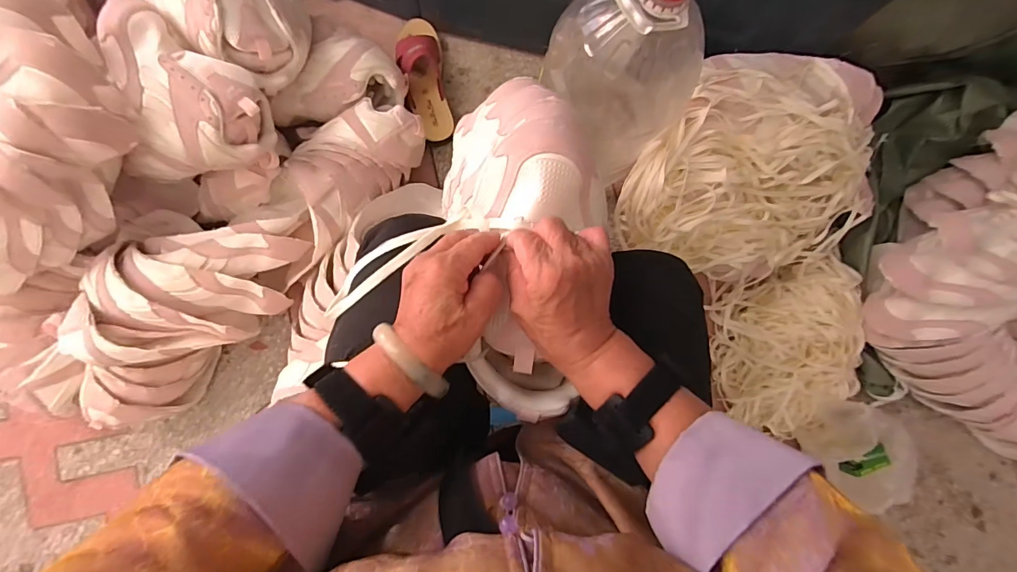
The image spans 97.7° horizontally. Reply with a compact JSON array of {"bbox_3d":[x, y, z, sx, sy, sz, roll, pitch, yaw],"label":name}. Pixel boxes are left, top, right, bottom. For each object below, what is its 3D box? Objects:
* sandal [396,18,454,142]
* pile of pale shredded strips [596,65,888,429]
[{"bbox_3d":[-0.150,-0.368,0.781,0.077,0.060,0.219,-9,86,-5],"label":"sandal"},{"bbox_3d":[0.391,-0.180,0.707,0.443,0.143,0.319,-6,86,-4],"label":"pile of pale shredded strips"}]

